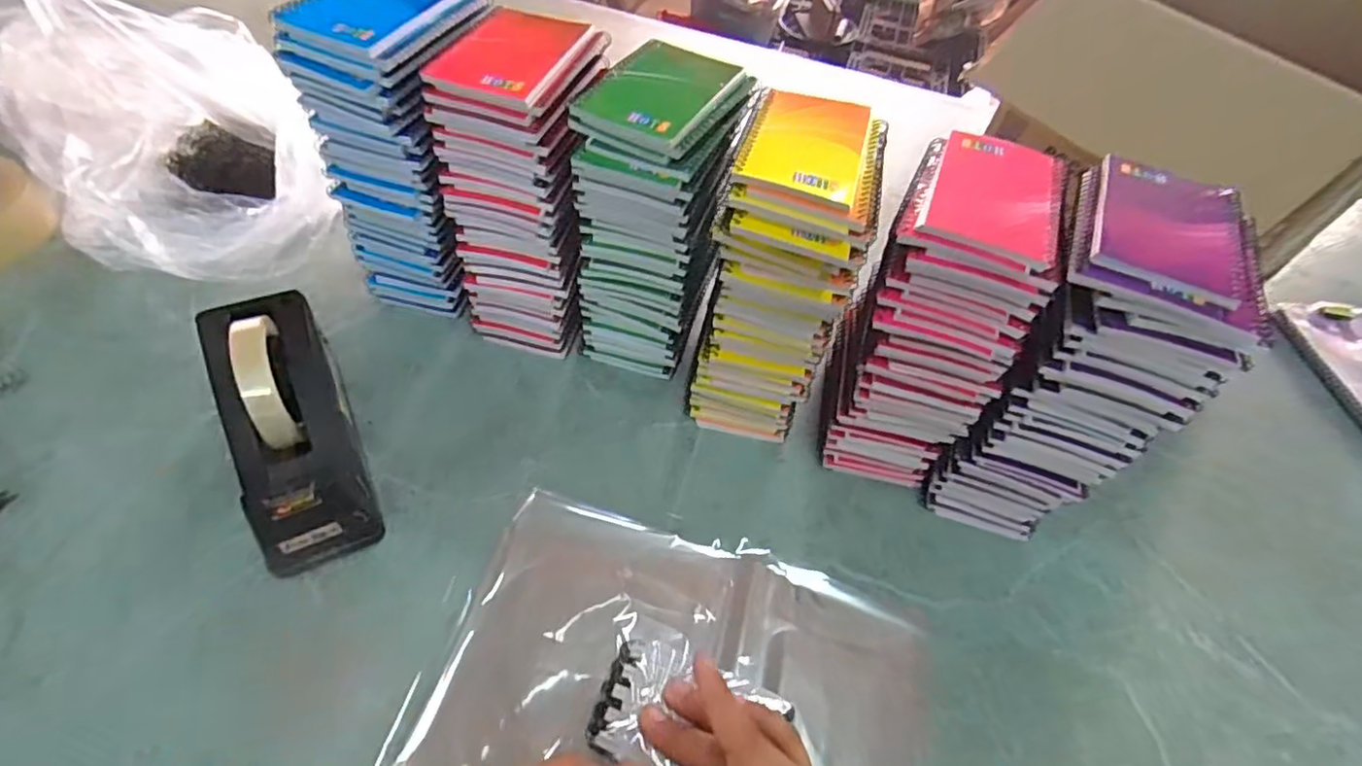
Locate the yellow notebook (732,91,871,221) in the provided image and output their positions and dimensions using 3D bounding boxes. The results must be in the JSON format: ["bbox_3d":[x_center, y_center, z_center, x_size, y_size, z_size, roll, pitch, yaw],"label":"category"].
[{"bbox_3d":[0.087,-0.168,0.442,0.080,0.010,0.130,16,52,5],"label":"yellow notebook"}]

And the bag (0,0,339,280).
[{"bbox_3d":[-0.497,-0.232,0.622,0.227,0.190,0.280,-36,63,-28],"label":"bag"}]

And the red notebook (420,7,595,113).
[{"bbox_3d":[-0.127,-0.253,0.482,0.087,0.014,0.124,17,53,5],"label":"red notebook"}]

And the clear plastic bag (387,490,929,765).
[{"bbox_3d":[-0.003,0.229,0.430,0.340,0.025,0.257,15,55,4],"label":"clear plastic bag"}]

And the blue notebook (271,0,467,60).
[{"bbox_3d":[-0.229,-0.291,0.482,0.099,0.011,0.128,22,53,9],"label":"blue notebook"}]

